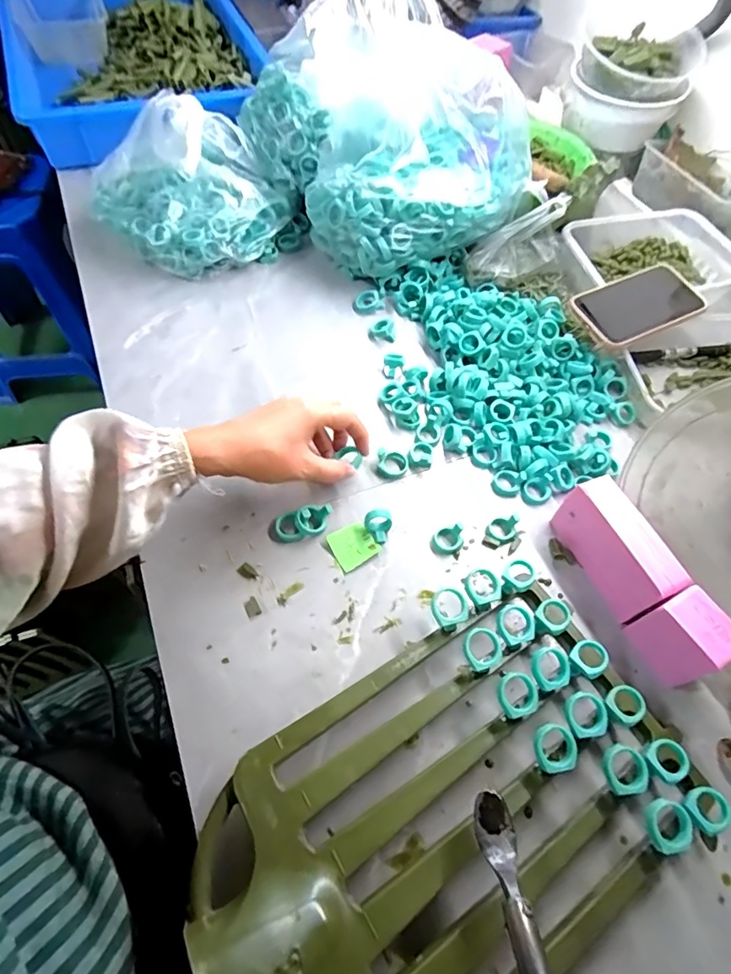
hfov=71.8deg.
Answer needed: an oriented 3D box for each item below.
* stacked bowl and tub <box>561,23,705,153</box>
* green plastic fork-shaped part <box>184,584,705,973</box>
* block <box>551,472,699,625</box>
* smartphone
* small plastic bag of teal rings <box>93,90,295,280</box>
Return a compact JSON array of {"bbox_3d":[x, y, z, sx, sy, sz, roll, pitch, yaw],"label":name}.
[{"bbox_3d":[0.376,-0.578,0.731,0.163,0.097,0.141,23,61,10],"label":"stacked bowl and tub"},{"bbox_3d":[0.061,0.202,0.316,0.318,0.080,0.196,-28,65,-18],"label":"green plastic fork-shaped part"},{"bbox_3d":[0.212,0.050,0.430,0.040,0.066,0.112,-21,63,-15],"label":"block"},{"bbox_3d":[0.313,-0.205,0.569,0.167,0.013,0.080,-25,72,-20],"label":"smartphone"},{"bbox_3d":[-0.215,-0.374,0.616,0.204,0.119,0.205,-35,67,-21],"label":"small plastic bag of teal rings"}]

